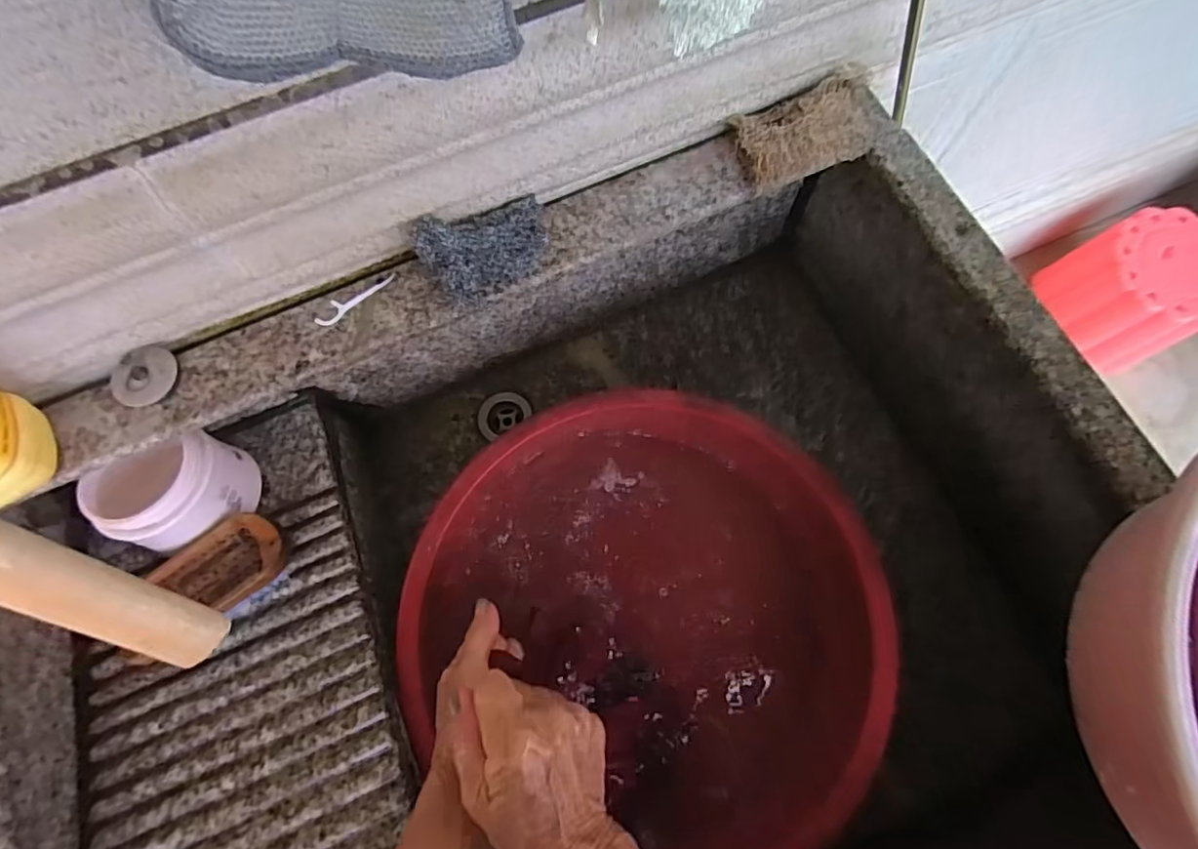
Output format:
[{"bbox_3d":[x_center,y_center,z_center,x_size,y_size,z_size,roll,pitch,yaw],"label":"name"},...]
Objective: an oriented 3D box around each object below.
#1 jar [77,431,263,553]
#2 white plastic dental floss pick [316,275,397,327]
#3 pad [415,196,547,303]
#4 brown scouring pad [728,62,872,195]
[{"bbox_3d":[-0.337,0.056,0.462,0.091,0.078,0.085,2,74,3],"label":"jar"},{"bbox_3d":[-0.188,-0.098,0.439,0.067,0.004,0.017,-42,76,-10],"label":"white plastic dental floss pick"},{"bbox_3d":[-0.082,-0.127,0.423,0.093,0.014,0.062,-19,109,-18],"label":"pad"},{"bbox_3d":[0.167,-0.231,0.447,0.116,0.031,0.061,-21,74,-4],"label":"brown scouring pad"}]

